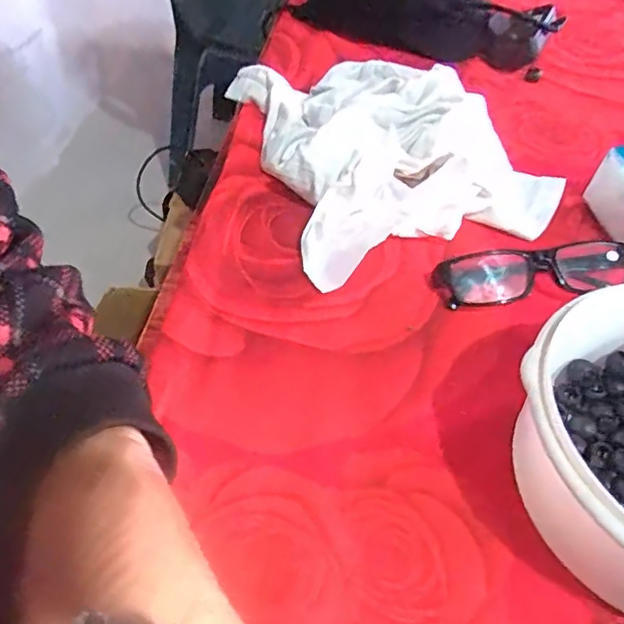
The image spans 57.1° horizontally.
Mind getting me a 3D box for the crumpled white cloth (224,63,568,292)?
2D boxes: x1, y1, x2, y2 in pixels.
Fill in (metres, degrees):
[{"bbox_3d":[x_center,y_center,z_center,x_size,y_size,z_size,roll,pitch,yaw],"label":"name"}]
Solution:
[{"bbox_3d":[0.054,-0.150,0.472,0.227,0.056,0.261,-18,54,-20],"label":"crumpled white cloth"}]

